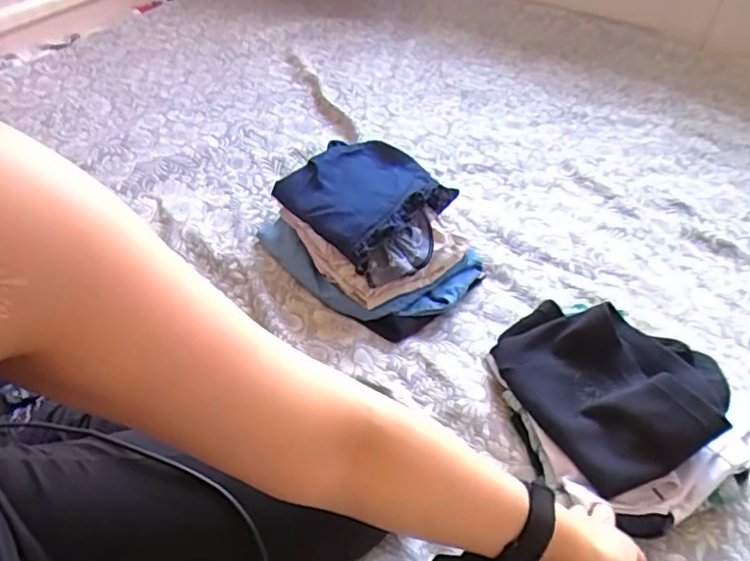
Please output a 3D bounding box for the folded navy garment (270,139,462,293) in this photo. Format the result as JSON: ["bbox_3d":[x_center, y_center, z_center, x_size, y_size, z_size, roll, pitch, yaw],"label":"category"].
[{"bbox_3d":[0.002,-0.112,0.786,0.195,0.056,0.230,-34,56,-30],"label":"folded navy garment"}]

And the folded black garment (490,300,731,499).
[{"bbox_3d":[0.264,0.109,0.655,0.193,0.089,0.230,-21,50,-21],"label":"folded black garment"}]

